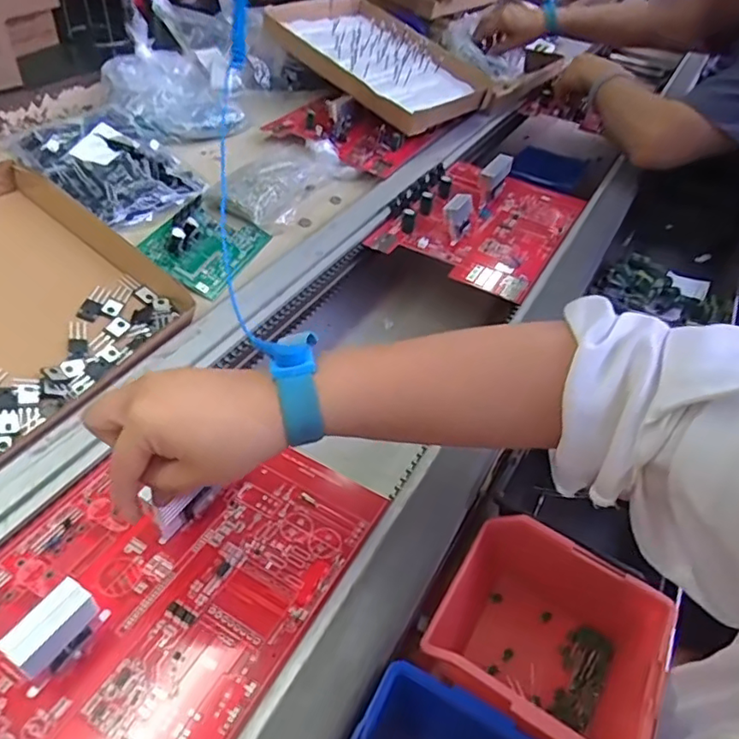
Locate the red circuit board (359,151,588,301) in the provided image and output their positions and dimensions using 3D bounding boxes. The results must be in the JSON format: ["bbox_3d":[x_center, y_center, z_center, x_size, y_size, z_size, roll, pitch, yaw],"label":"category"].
[{"bbox_3d":[0.147,-0.203,0.737,0.198,0.042,0.278,24,47,20],"label":"red circuit board"}]

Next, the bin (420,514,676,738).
[{"bbox_3d":[0.115,0.180,0.385,0.129,0.069,0.119,25,47,21],"label":"bin"}]

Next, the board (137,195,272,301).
[{"bbox_3d":[-0.173,-0.140,0.637,0.091,0.033,0.129,35,48,-6],"label":"board"}]

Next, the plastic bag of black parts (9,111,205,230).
[{"bbox_3d":[-0.306,-0.242,0.694,0.178,0.058,0.146,30,49,25],"label":"plastic bag of black parts"}]

